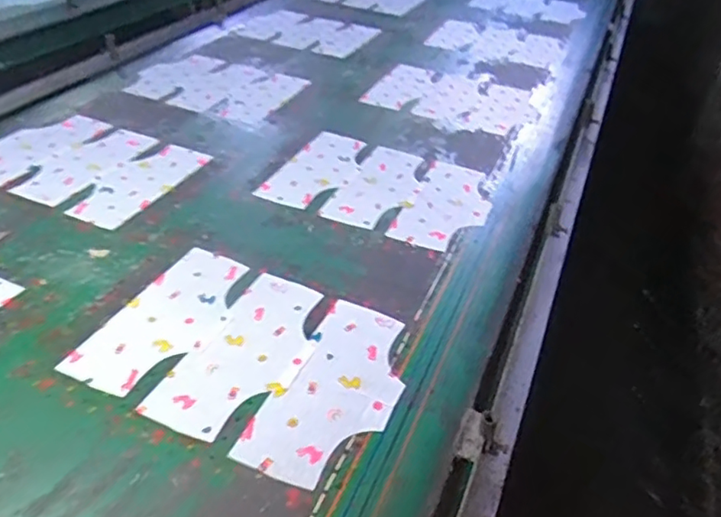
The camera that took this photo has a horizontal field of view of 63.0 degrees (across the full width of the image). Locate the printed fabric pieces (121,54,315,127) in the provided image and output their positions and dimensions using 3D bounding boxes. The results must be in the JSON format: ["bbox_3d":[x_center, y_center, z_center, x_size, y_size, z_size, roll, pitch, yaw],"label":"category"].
[{"bbox_3d":[-0.396,-0.466,1.576,0.440,0.007,0.301,18,41,19],"label":"printed fabric pieces"}]

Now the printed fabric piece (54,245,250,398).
[{"bbox_3d":[-0.283,0.087,0.892,0.153,0.006,0.308,18,39,16],"label":"printed fabric piece"}]

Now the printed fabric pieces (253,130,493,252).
[{"bbox_3d":[0.044,-0.152,1.217,0.430,0.009,0.314,17,41,18],"label":"printed fabric pieces"}]

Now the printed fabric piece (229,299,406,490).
[{"bbox_3d":[-0.026,0.173,0.801,0.152,0.005,0.309,17,39,17],"label":"printed fabric piece"}]

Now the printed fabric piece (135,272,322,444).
[{"bbox_3d":[-0.155,0.129,0.847,0.156,0.006,0.311,17,40,17],"label":"printed fabric piece"}]

